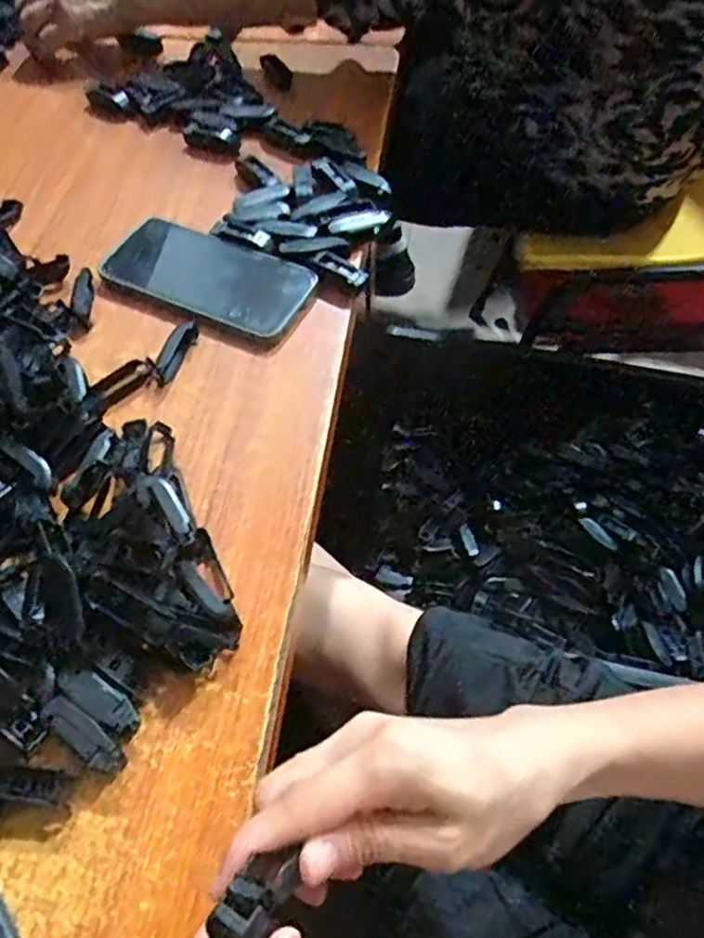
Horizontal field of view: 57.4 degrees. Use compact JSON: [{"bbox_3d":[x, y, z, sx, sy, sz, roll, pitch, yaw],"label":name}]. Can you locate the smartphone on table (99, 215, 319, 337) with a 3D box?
[{"bbox_3d":[-0.112,-0.152,0.508,0.163,0.014,0.077,25,61,16],"label":"smartphone on table"}]

